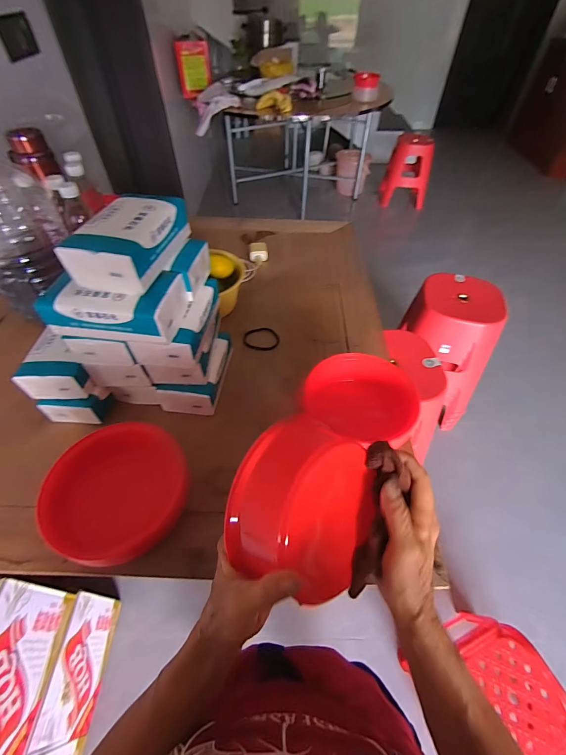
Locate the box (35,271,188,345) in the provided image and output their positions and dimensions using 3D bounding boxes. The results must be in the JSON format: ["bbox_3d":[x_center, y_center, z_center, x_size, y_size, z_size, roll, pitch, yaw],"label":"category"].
[{"bbox_3d":[-0.222,-0.099,0.444,0.162,0.062,0.096,7,51,5],"label":"box"}]

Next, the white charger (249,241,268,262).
[{"bbox_3d":[-0.066,-0.336,0.890,0.049,0.034,0.047,-6,52,-6],"label":"white charger"}]

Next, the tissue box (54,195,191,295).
[{"bbox_3d":[-0.196,-0.181,0.432,0.090,0.059,0.154,8,52,6],"label":"tissue box"}]

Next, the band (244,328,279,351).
[{"bbox_3d":[-0.046,-0.082,0.704,0.075,0.005,0.071,0,51,0],"label":"band"}]

